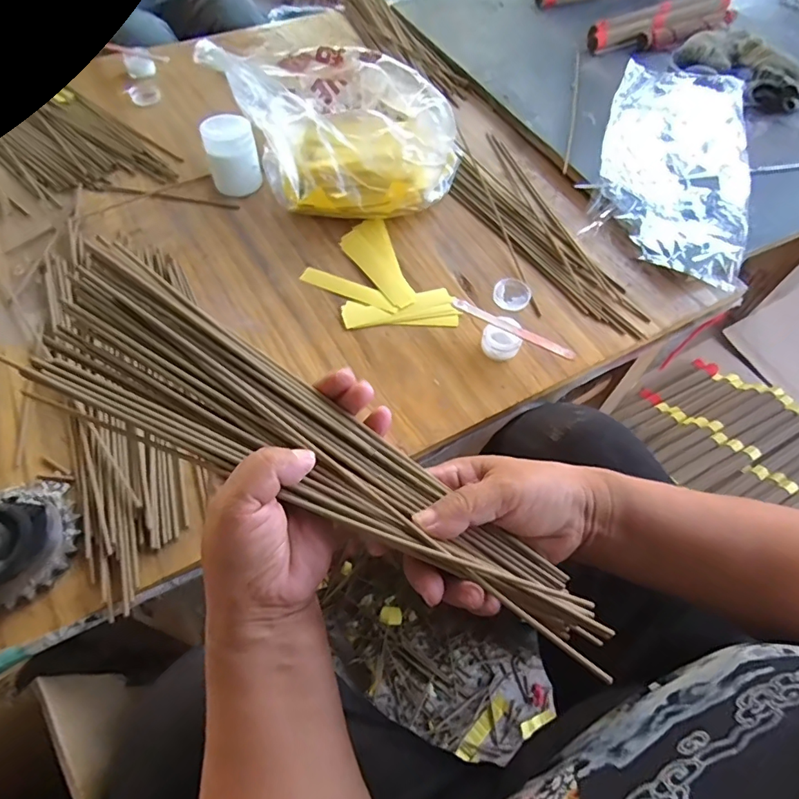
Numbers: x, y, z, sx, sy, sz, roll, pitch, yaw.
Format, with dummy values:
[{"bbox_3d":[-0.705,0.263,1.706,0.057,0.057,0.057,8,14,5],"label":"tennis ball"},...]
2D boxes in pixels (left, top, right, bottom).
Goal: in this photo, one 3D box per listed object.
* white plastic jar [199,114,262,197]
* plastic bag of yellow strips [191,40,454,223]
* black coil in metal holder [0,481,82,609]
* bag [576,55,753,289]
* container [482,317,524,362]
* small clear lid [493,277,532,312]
[{"bbox_3d":[-0.188,-0.274,0.553,0.056,0.065,0.055,-16,62,-11],"label":"white plastic jar"},{"bbox_3d":[-0.071,-0.316,0.549,0.198,0.139,0.263,-34,67,-20],"label":"plastic bag of yellow strips"},{"bbox_3d":[-0.276,0.100,0.344,0.076,0.035,0.077,1,59,-2],"label":"black coil in metal holder"},{"bbox_3d":[0.339,-0.305,0.598,0.172,0.034,0.379,18,60,8],"label":"bag"},{"bbox_3d":[0.097,-0.057,0.462,0.033,0.028,0.032,1,59,-2],"label":"container"},{"bbox_3d":[0.117,-0.110,0.504,0.040,0.008,0.036,-36,67,-21],"label":"small clear lid"}]

